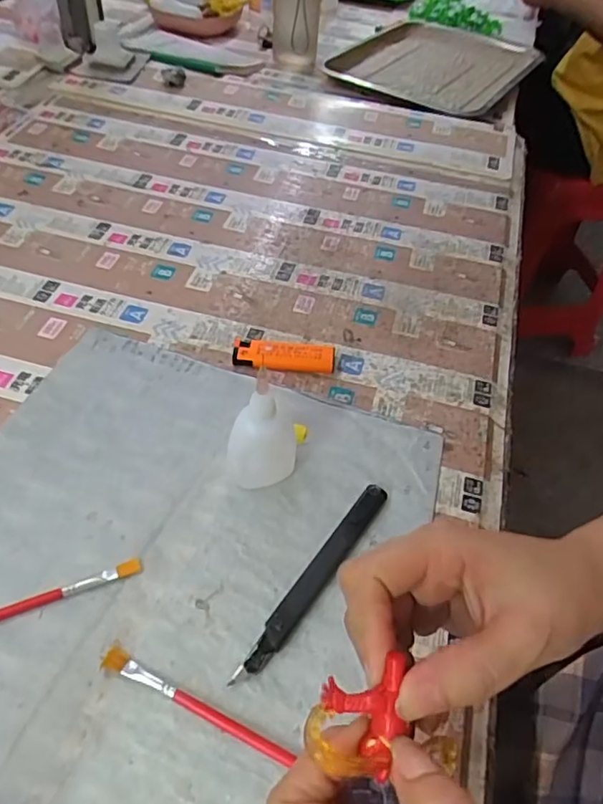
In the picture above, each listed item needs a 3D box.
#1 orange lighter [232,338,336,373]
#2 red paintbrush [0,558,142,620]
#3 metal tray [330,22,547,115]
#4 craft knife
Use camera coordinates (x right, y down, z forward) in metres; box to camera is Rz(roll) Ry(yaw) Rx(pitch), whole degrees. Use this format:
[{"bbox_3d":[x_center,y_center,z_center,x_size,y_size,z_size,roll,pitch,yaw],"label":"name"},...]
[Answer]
[{"bbox_3d":[-0.014,-0.038,0.458,0.080,0.016,0.021,4,50,-1],"label":"orange lighter"},{"bbox_3d":[-0.168,0.118,0.320,0.153,0.005,0.009,-16,53,-17],"label":"red paintbrush"},{"bbox_3d":[0.215,-0.539,0.897,0.267,0.019,0.361,28,54,18],"label":"metal tray"},{"bbox_3d":[0.009,0.103,0.340,0.014,0.011,0.144,30,55,20],"label":"craft knife"}]

